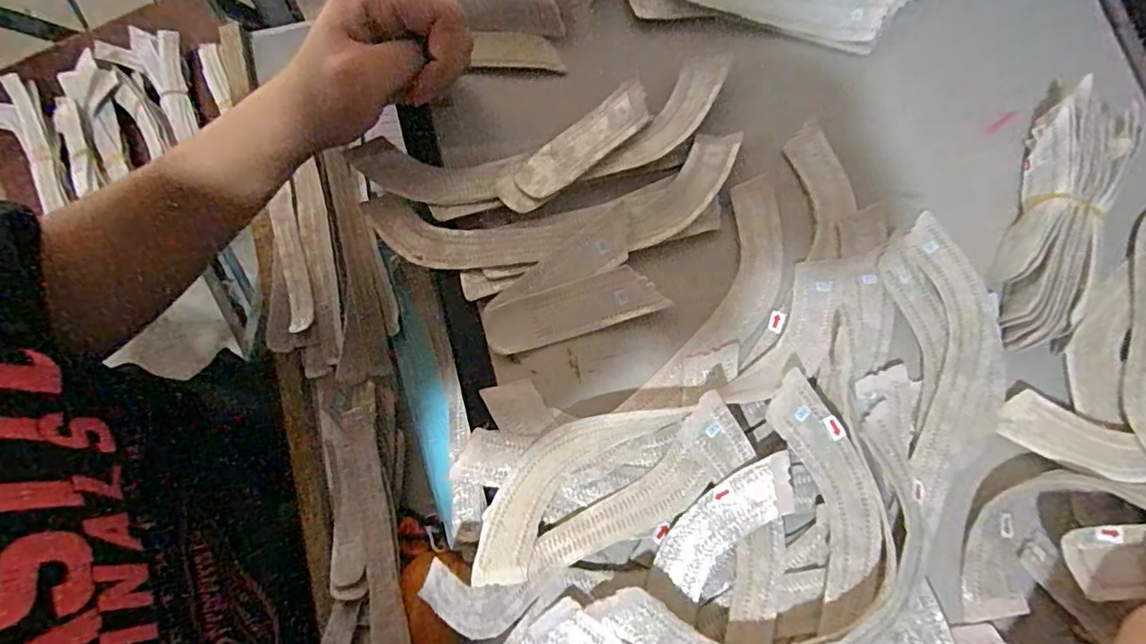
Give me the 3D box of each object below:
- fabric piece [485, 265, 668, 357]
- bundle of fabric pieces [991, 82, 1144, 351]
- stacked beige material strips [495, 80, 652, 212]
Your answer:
[{"bbox_3d":[0.000,-0.006,0.294,0.093,0.004,0.028,-17,89,-4],"label":"fabric piece"},{"bbox_3d":[0.256,-0.056,0.294,0.040,0.026,0.145,27,74,6],"label":"bundle of fabric pieces"},{"bbox_3d":[0.004,-0.098,0.313,0.105,0.008,0.028,-38,78,-12],"label":"stacked beige material strips"}]

